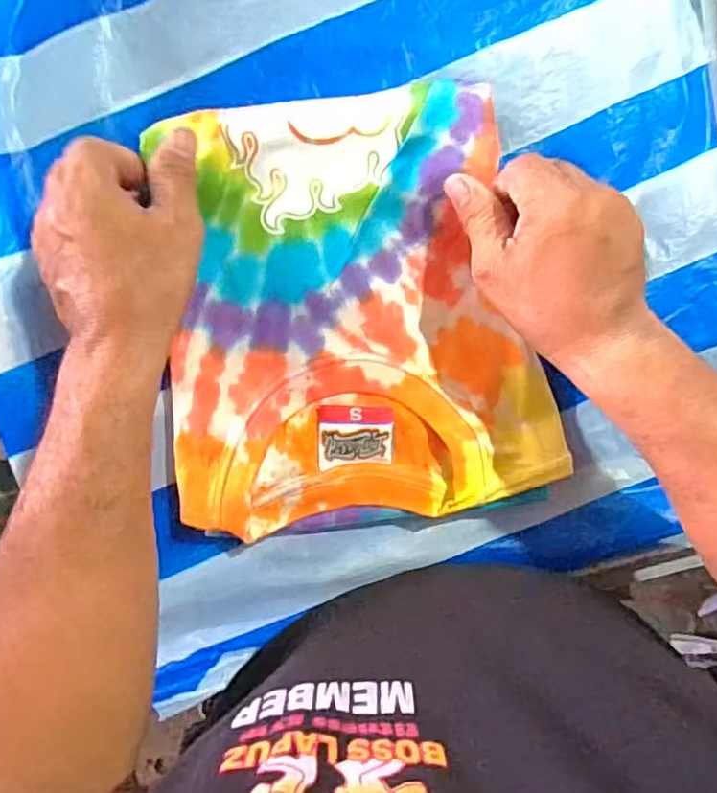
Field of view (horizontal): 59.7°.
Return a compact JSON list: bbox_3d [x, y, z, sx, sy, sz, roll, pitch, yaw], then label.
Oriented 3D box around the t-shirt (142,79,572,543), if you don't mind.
[{"bbox_3d":[-0.007,-0.052,0.401,0.239,0.029,0.261,-8,100,2],"label":"t-shirt"}]

